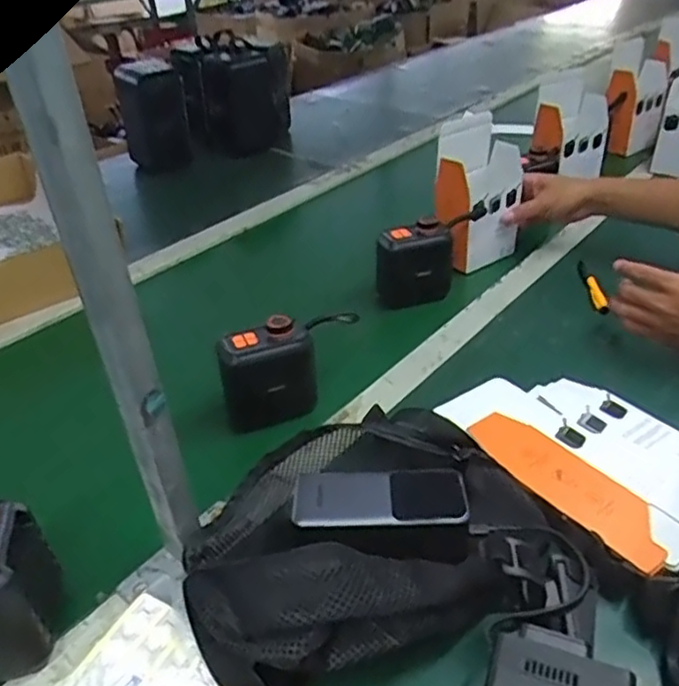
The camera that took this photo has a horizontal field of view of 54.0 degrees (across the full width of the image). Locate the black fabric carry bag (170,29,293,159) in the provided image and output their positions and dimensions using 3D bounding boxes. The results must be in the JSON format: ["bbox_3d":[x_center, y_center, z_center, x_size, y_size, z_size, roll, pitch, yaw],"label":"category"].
[{"bbox_3d":[-0.208,-0.503,1.345,0.197,0.186,0.154,1,36,7],"label":"black fabric carry bag"}]

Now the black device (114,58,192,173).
[{"bbox_3d":[-0.343,-0.417,1.227,0.105,0.184,0.088,25,43,34],"label":"black device"}]

